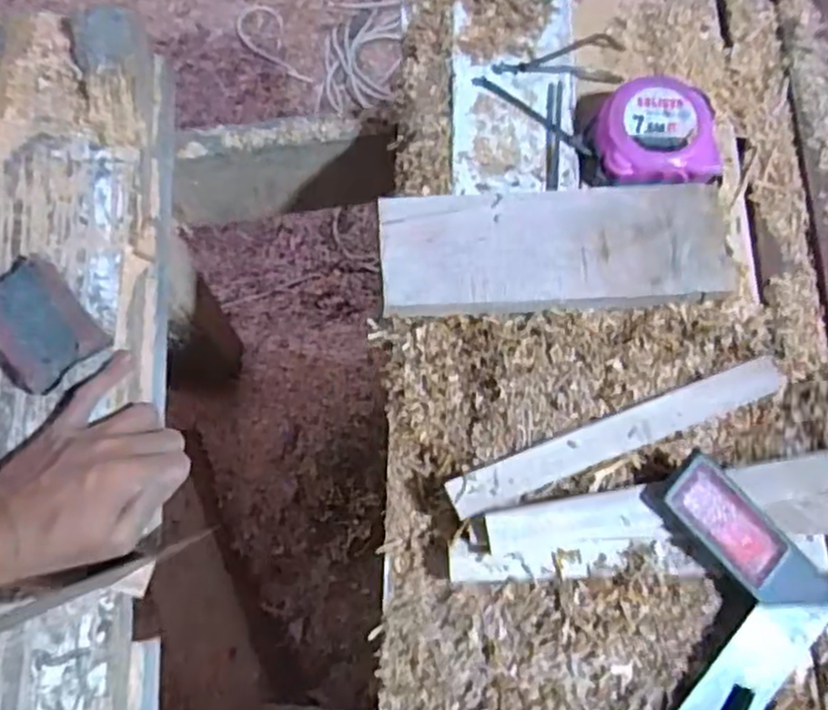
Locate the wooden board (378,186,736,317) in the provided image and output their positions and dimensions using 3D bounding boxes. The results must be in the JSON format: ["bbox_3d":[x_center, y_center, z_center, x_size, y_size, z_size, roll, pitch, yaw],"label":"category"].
[{"bbox_3d":[0.093,-0.067,0.475,0.225,0.030,0.075,-4,73,-2],"label":"wooden board"}]

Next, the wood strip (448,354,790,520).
[{"bbox_3d":[0.128,0.048,0.445,0.226,0.016,0.023,-21,74,-8],"label":"wood strip"}]

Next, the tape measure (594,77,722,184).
[{"bbox_3d":[0.168,-0.154,0.507,0.082,0.036,0.080,1,72,-1],"label":"tape measure"}]

